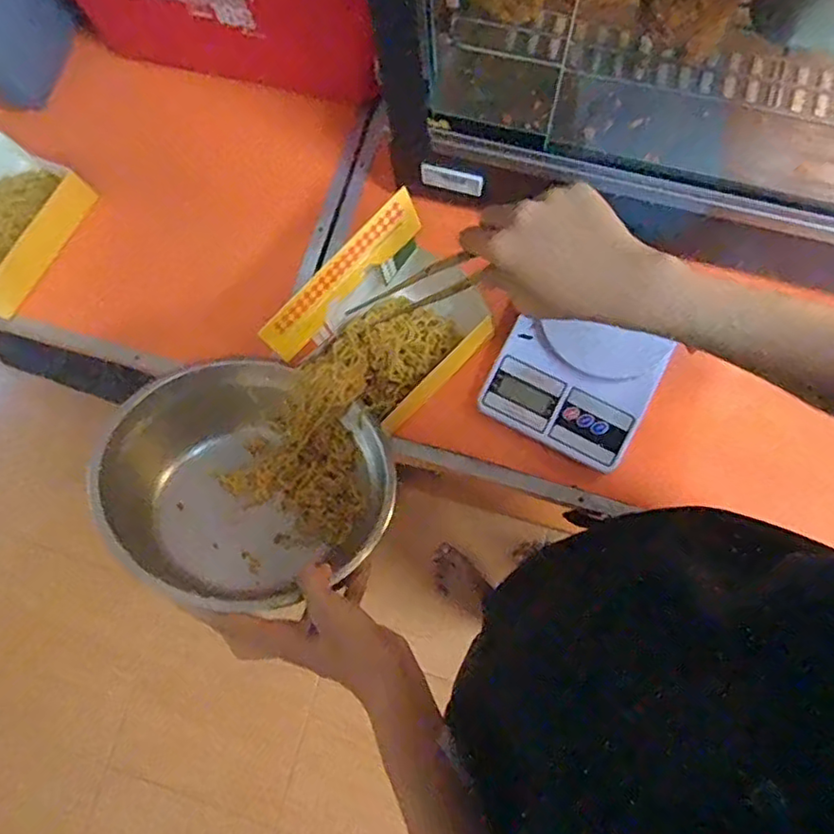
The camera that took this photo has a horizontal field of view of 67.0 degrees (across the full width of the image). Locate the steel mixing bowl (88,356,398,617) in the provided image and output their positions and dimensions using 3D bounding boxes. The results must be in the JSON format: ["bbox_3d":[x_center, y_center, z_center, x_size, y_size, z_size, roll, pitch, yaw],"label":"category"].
[{"bbox_3d":[-0.144,0.061,0.541,0.228,0.088,0.228,6,53,-8],"label":"steel mixing bowl"}]

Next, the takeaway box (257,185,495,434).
[{"bbox_3d":[-0.026,-0.082,0.579,0.175,0.135,0.117,-44,79,-4],"label":"takeaway box"}]

